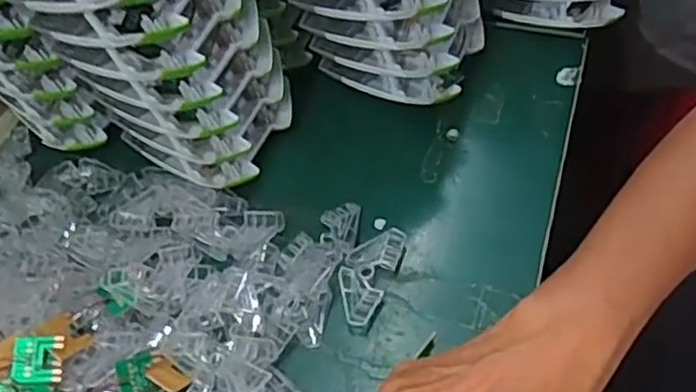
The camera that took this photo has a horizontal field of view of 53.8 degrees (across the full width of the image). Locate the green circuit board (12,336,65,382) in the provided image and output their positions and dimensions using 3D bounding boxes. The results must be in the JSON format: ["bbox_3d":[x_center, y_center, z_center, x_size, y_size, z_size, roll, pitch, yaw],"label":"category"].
[{"bbox_3d":[-0.169,0.088,0.373,0.026,0.004,0.025,2,71,-11],"label":"green circuit board"}]

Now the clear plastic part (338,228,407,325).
[{"bbox_3d":[0.012,0.046,0.423,0.028,0.008,0.063,17,59,19],"label":"clear plastic part"}]

